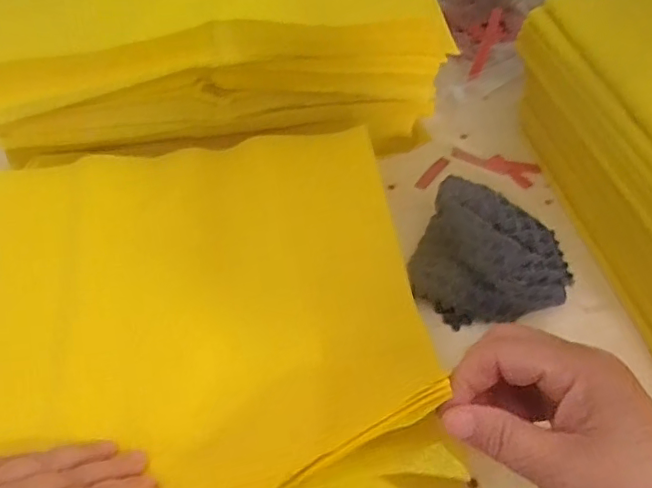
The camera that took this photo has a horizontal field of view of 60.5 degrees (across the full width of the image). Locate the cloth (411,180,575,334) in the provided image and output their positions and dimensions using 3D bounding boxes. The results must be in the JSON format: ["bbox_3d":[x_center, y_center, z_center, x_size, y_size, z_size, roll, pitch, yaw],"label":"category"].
[{"bbox_3d":[0.128,0.008,0.422,0.114,0.043,0.117,21,55,15],"label":"cloth"}]

